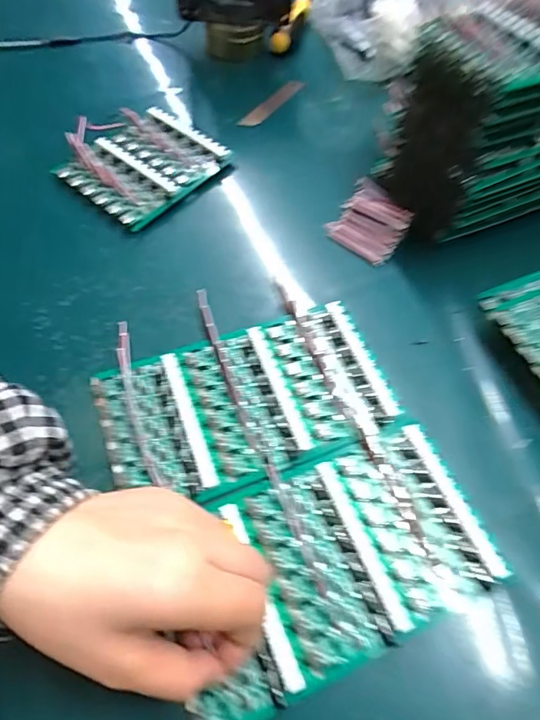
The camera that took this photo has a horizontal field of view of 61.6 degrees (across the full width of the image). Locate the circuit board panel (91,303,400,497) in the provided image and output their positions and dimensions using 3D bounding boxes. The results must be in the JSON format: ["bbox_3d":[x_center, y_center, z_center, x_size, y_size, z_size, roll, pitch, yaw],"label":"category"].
[{"bbox_3d":[-0.018,0.025,0.302,0.181,0.007,0.096,-20,64,-9],"label":"circuit board panel"}]

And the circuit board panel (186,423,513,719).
[{"bbox_3d":[0.033,0.111,0.257,0.175,0.011,0.106,-22,64,-10],"label":"circuit board panel"}]

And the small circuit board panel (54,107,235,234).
[{"bbox_3d":[-0.115,-0.179,0.402,0.109,0.027,0.119,37,69,18],"label":"small circuit board panel"}]

